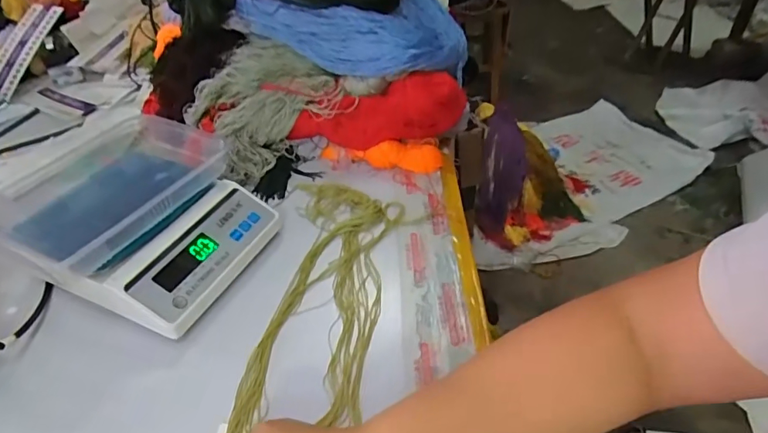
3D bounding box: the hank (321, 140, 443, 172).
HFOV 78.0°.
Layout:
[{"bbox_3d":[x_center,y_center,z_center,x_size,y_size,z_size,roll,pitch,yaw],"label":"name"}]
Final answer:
[{"bbox_3d":[-0.006,-0.090,0.692,0.179,0.042,0.038,4,42,8],"label":"hank"}]

